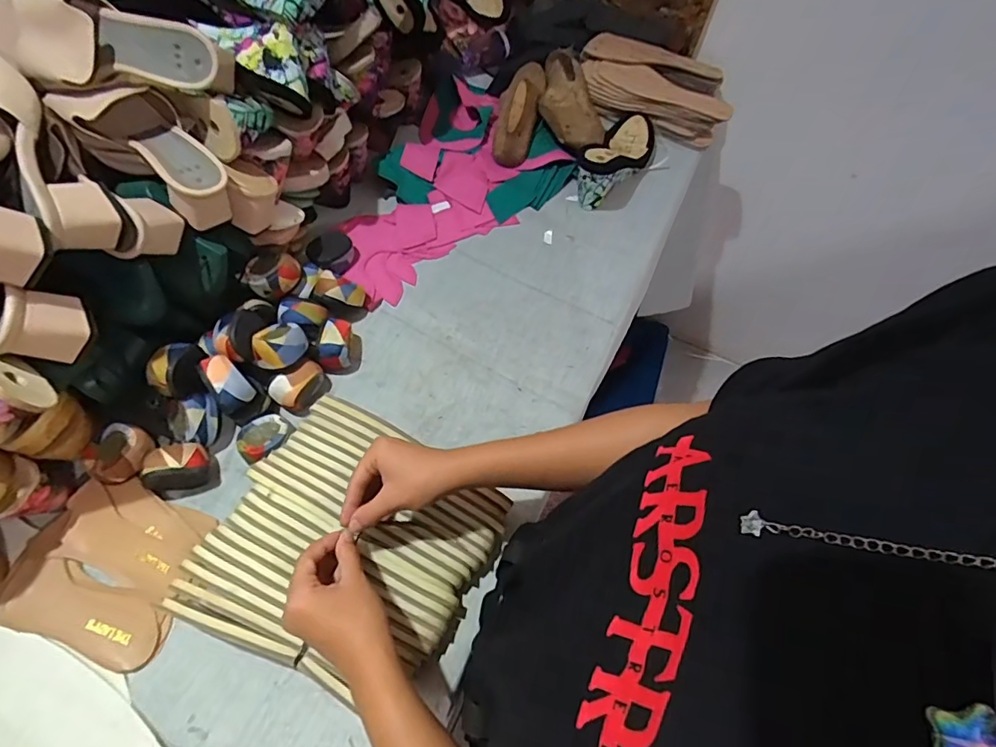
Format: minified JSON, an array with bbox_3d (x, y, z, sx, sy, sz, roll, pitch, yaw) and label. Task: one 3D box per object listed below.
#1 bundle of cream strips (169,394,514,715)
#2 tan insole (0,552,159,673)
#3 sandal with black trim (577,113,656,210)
[{"bbox_3d":[-0.140,0.170,0.502,0.239,0.069,0.226,26,64,10],"label":"bundle of cream strips"},{"bbox_3d":[-0.408,0.234,0.503,0.156,0.005,0.064,20,57,2],"label":"tan insole"},{"bbox_3d":[0.193,-0.357,0.810,0.084,0.086,0.231,29,64,11],"label":"sandal with black trim"}]

